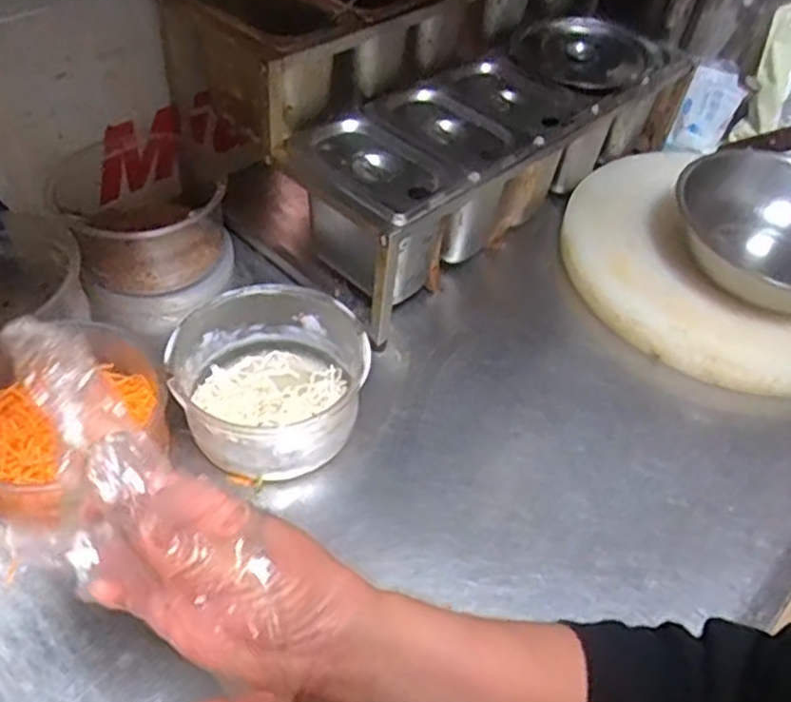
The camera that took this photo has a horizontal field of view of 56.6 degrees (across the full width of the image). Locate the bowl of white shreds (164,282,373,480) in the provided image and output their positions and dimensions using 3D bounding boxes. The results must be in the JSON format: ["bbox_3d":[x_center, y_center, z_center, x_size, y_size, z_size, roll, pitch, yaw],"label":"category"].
[{"bbox_3d":[-0.118,0.029,0.693,0.168,0.093,0.165,3,49,-4],"label":"bowl of white shreds"}]

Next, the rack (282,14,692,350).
[{"bbox_3d":[0.127,-0.251,0.904,0.199,0.146,0.572,34,54,21],"label":"rack"}]

